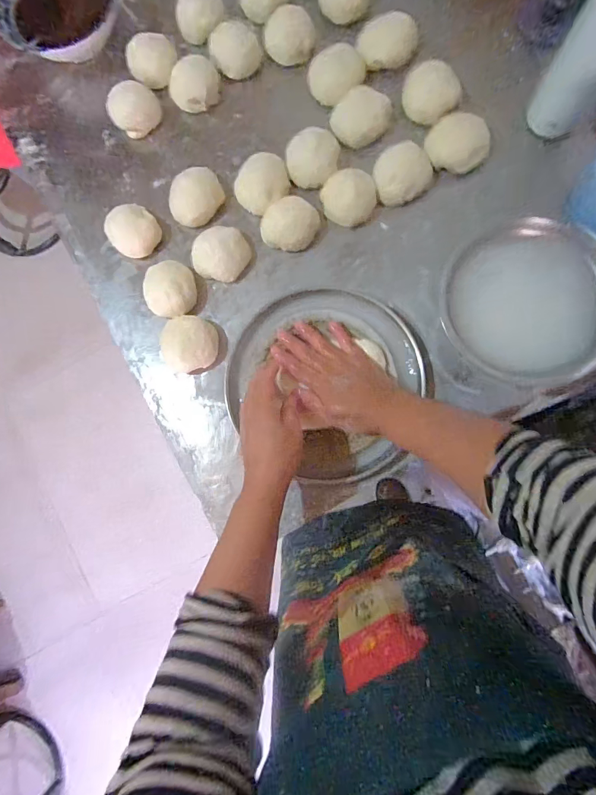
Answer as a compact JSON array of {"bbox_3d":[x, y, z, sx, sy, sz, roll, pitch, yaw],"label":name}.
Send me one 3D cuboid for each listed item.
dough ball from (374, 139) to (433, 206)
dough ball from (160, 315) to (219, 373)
[{"bbox_3d":[0.135,-0.282,0.491,0.079,0.040,0.059,-15,83,4],"label":"dough ball"},{"bbox_3d":[-0.138,-0.068,0.490,0.060,0.050,0.067,-2,84,5],"label":"dough ball"}]

